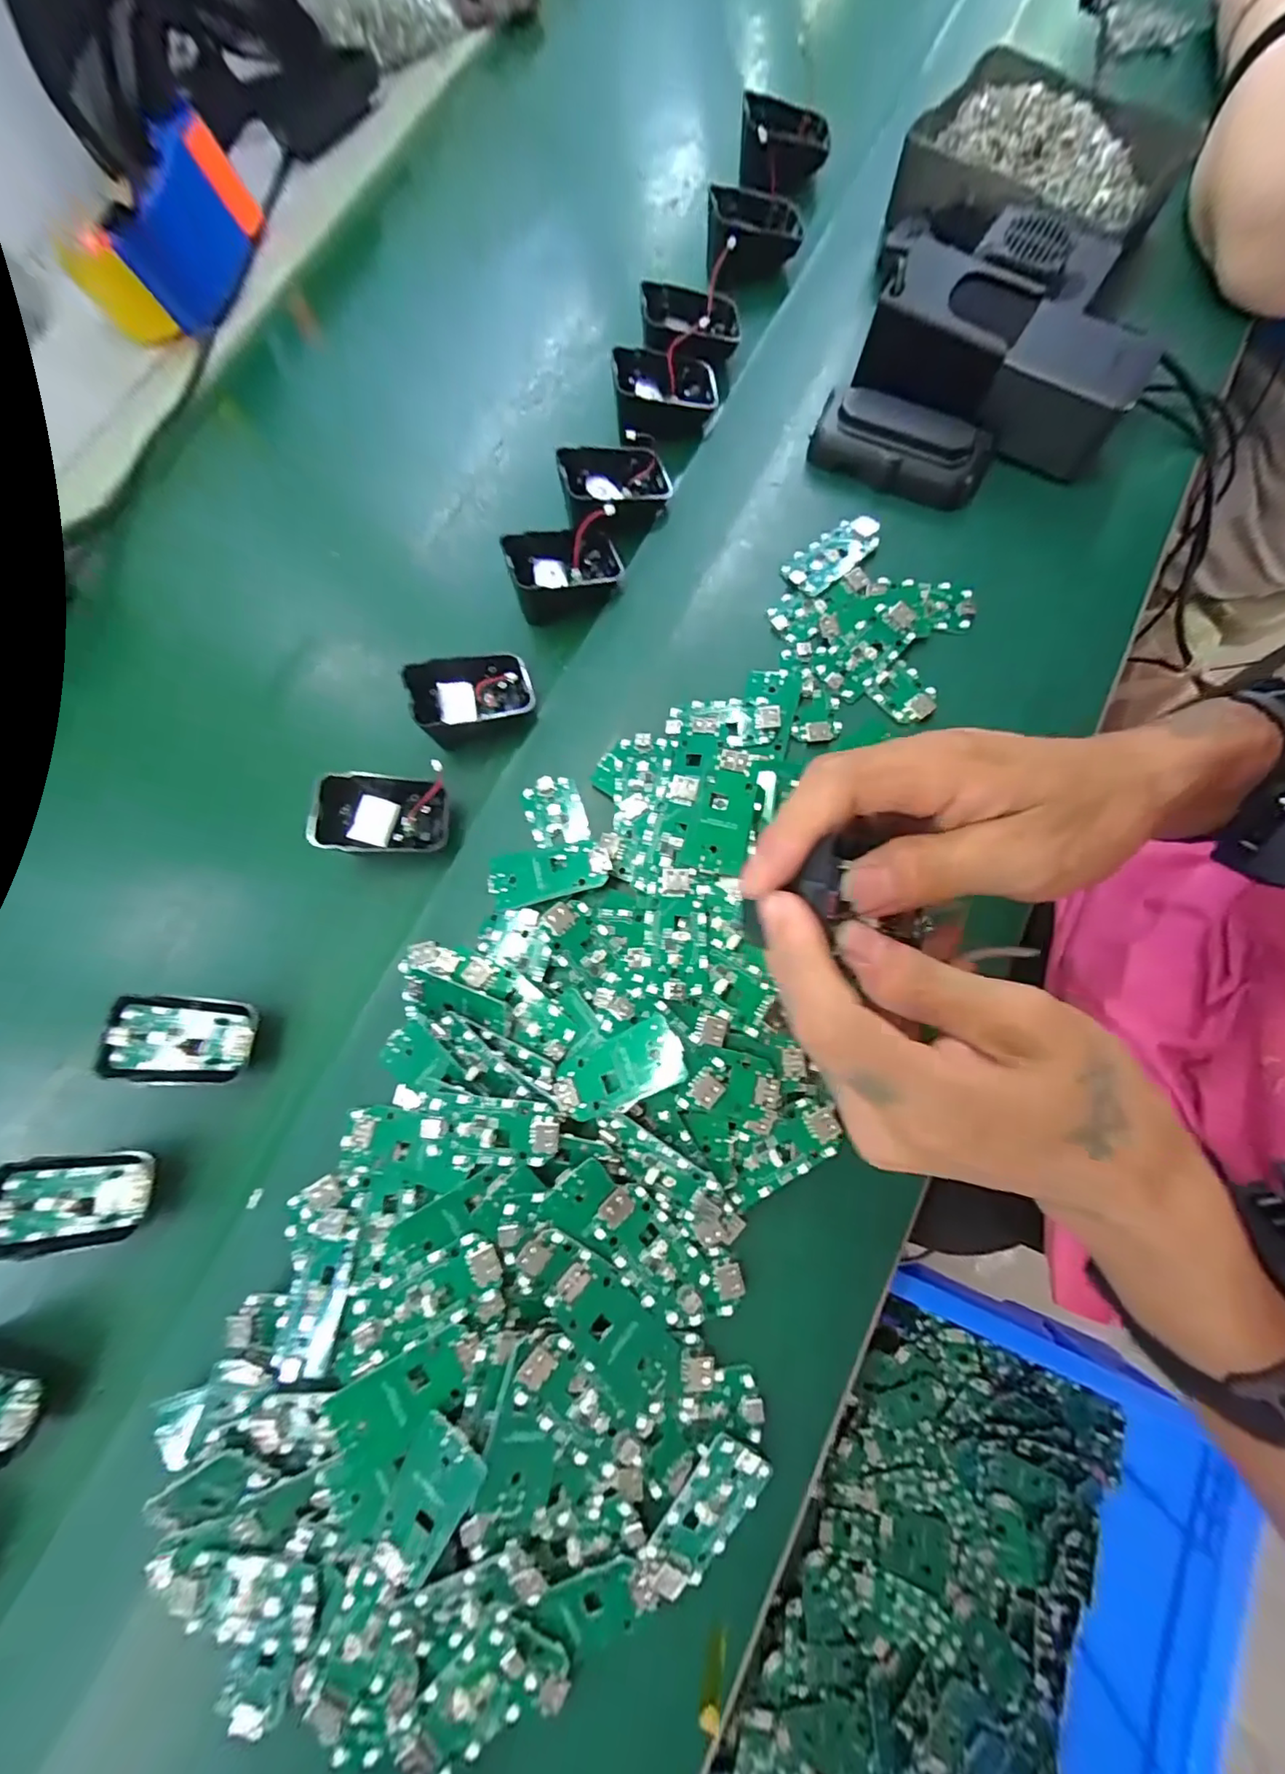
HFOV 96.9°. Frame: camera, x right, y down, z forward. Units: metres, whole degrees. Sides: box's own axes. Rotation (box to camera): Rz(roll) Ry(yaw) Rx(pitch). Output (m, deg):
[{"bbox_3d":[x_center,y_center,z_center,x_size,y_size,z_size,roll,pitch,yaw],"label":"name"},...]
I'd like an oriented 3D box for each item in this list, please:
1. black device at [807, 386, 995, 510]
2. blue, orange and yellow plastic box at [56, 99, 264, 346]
[{"bbox_3d":[0.163,-0.279,0.358,0.107,0.026,0.042,23,79,12],"label":"black device"},{"bbox_3d":[-0.370,-0.514,0.447,0.053,0.068,0.152,20,79,11],"label":"blue, orange and yellow plastic box"}]

